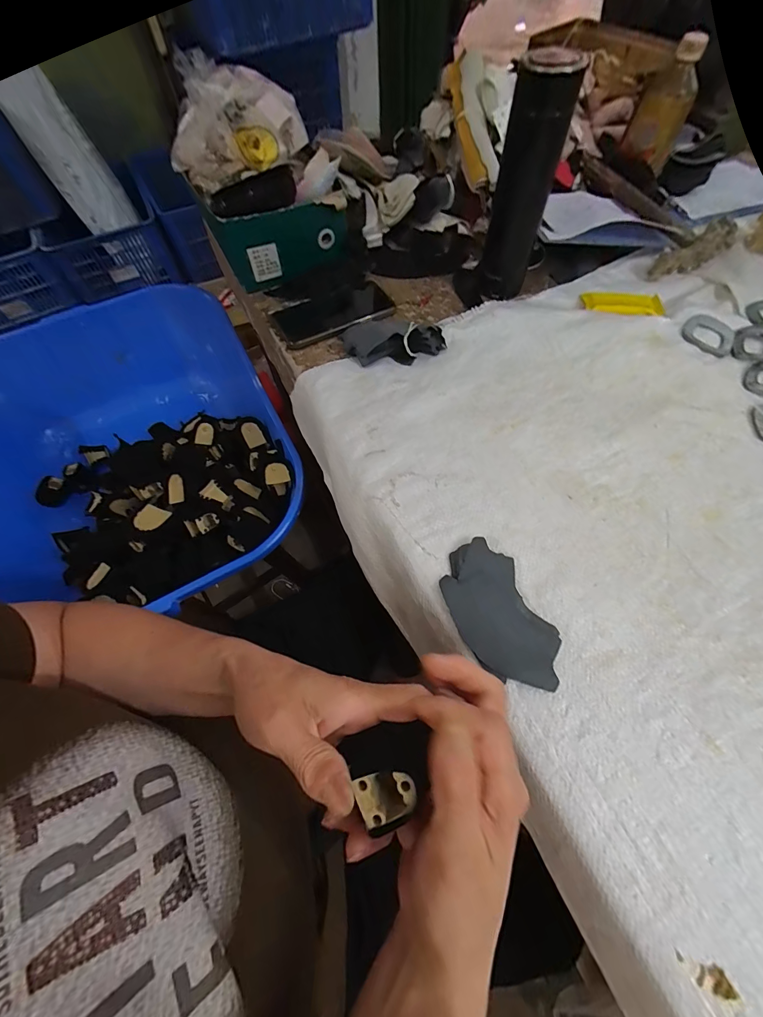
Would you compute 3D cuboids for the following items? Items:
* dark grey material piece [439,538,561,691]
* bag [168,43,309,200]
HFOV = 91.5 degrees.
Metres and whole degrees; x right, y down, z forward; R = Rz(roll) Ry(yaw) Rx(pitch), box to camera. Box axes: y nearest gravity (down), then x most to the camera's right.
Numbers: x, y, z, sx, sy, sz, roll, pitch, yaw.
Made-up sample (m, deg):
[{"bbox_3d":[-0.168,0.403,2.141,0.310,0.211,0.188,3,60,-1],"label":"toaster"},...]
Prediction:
[{"bbox_3d":[0.103,0.093,0.329,0.071,0.015,0.130,-24,64,-10],"label":"dark grey material piece"},{"bbox_3d":[-0.205,-0.546,0.536,0.197,0.085,0.213,-17,63,-7],"label":"bag"}]

